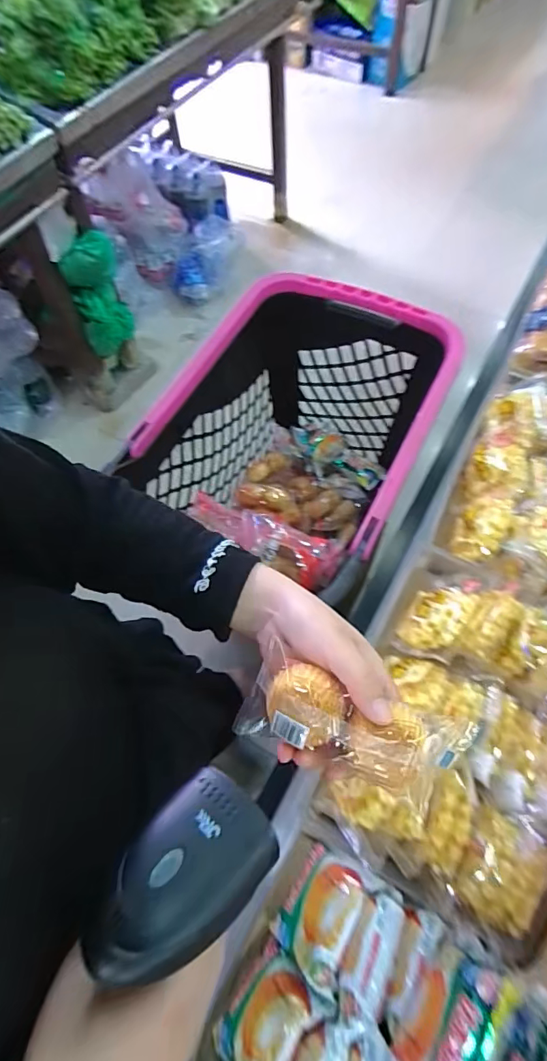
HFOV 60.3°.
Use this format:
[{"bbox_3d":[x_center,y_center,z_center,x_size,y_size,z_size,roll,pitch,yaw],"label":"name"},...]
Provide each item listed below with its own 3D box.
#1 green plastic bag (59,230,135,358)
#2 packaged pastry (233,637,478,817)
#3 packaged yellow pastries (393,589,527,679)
[{"bbox_3d":[-0.540,-0.725,1.466,0.169,0.338,0.103,-25,65,-9],"label":"green plastic bag"},{"bbox_3d":[0.043,0.116,0.279,0.128,0.027,0.048,15,65,16],"label":"packaged pastry"},{"bbox_3d":[0.190,0.096,0.476,0.116,0.046,0.079,5,64,5],"label":"packaged yellow pastries"}]

